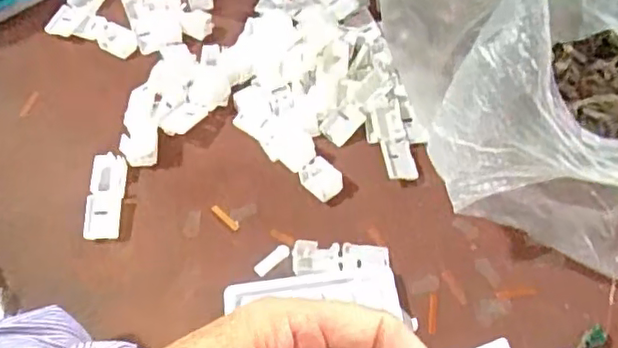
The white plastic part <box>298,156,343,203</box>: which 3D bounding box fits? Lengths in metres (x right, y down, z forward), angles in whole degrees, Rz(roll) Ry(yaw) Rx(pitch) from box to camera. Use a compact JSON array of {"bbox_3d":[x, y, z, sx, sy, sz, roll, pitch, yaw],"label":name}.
[{"bbox_3d":[0.008,0.003,0.385,0.021,0.006,0.028,-36,64,-21],"label":"white plastic part"}]

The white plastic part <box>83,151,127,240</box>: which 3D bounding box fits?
[{"bbox_3d":[-0.124,0.013,0.376,0.021,0.009,0.054,-1,58,0],"label":"white plastic part"}]

